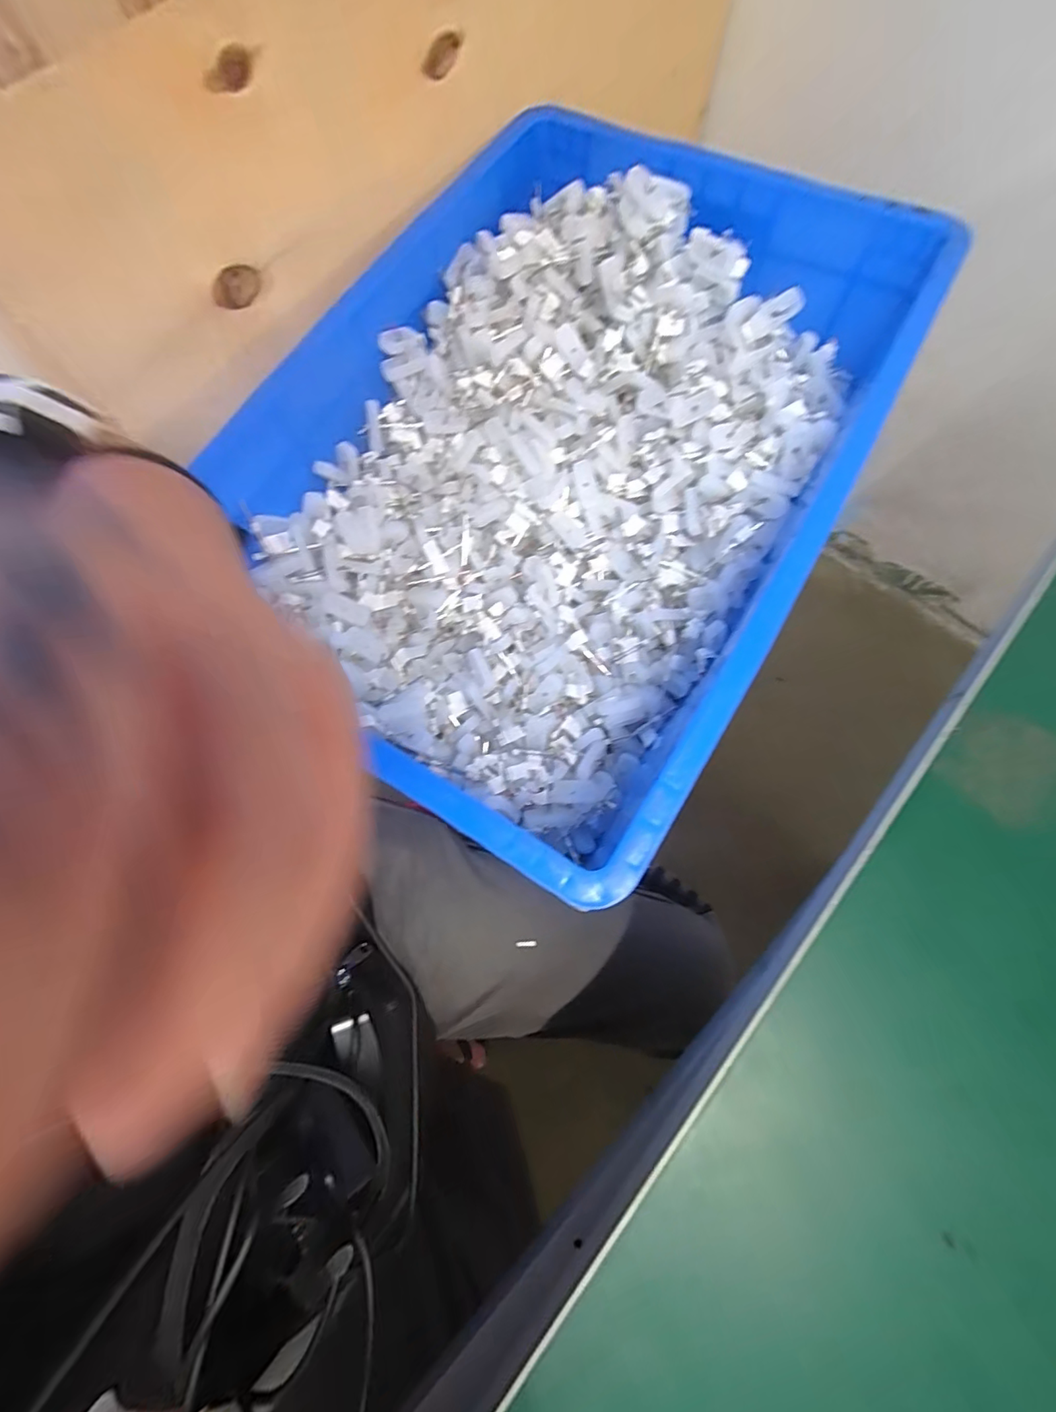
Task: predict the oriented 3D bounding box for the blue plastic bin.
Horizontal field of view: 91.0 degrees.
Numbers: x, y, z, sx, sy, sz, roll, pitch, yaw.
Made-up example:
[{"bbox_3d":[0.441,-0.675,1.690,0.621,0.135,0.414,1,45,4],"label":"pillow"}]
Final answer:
[{"bbox_3d":[0.025,-0.200,0.466,0.414,0.187,0.574,31,77,10],"label":"blue plastic bin"}]

